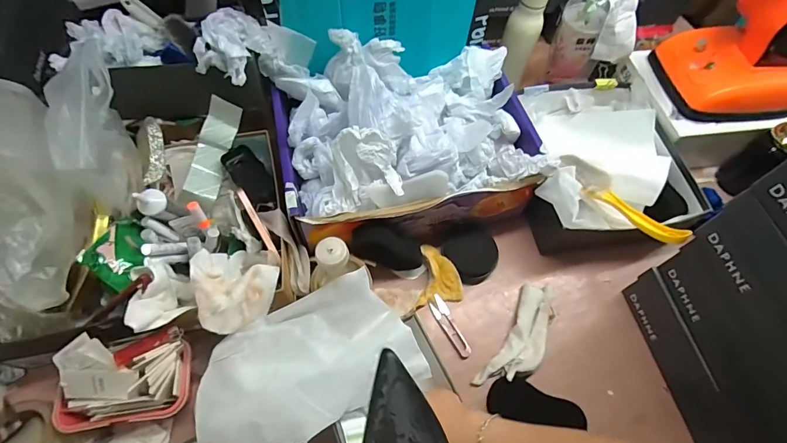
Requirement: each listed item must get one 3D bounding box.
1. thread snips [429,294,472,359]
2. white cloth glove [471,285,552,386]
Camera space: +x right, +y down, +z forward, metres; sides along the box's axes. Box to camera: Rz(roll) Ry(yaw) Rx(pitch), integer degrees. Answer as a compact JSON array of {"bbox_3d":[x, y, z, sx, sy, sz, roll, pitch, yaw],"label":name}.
[{"bbox_3d":[0.089,0.165,0.631,0.026,0.010,0.104,-22,64,-13],"label":"thread snips"},{"bbox_3d":[0.199,0.175,0.607,0.064,0.040,0.184,31,65,14],"label":"white cloth glove"}]

